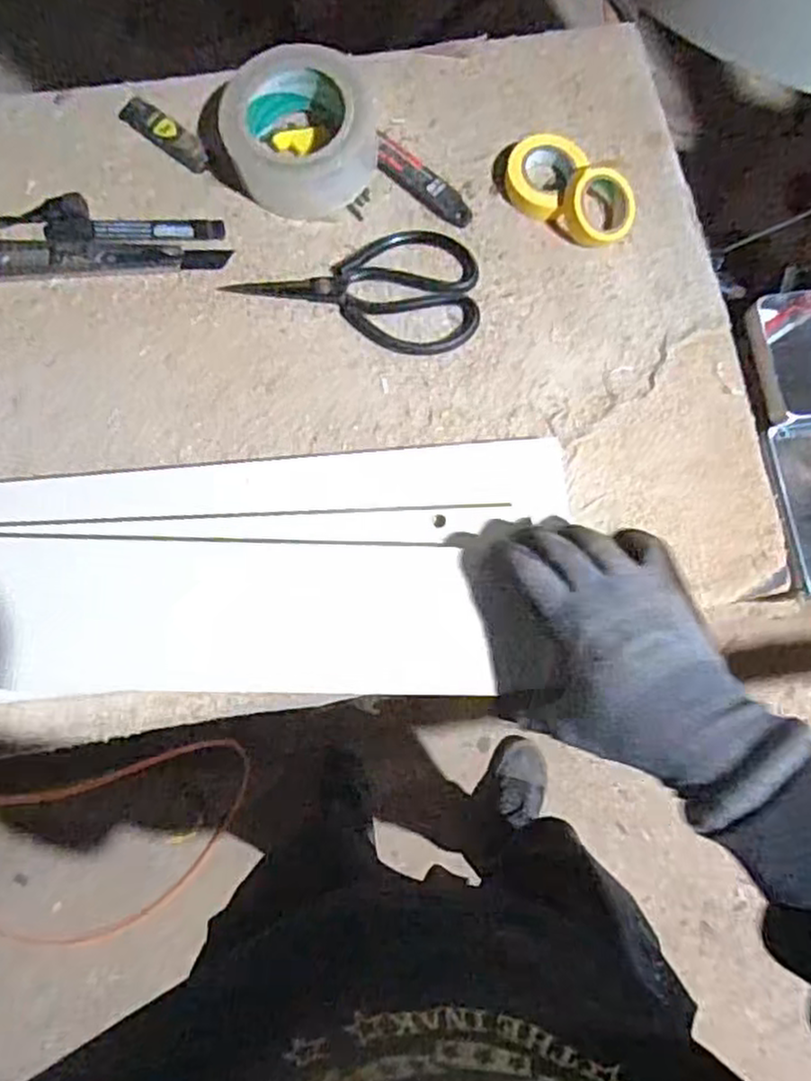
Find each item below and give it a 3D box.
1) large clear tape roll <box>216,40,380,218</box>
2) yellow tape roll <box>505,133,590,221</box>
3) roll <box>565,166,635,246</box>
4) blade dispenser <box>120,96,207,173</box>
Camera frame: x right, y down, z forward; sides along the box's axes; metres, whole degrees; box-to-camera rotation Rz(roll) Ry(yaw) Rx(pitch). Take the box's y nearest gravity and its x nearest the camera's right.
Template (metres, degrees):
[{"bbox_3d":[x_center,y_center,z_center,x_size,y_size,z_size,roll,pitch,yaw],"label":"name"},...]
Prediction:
[{"bbox_3d":[-0.075,-0.319,0.546,0.110,0.044,0.123,23,81,1],"label":"large clear tape roll"},{"bbox_3d":[0.107,-0.287,0.561,0.056,0.024,0.057,0,81,-3],"label":"yellow tape roll"},{"bbox_3d":[0.150,-0.260,0.554,0.053,0.015,0.054,-22,119,-9],"label":"roll"},{"bbox_3d":[-0.190,-0.321,0.563,0.084,0.006,0.023,38,81,3],"label":"blade dispenser"}]

